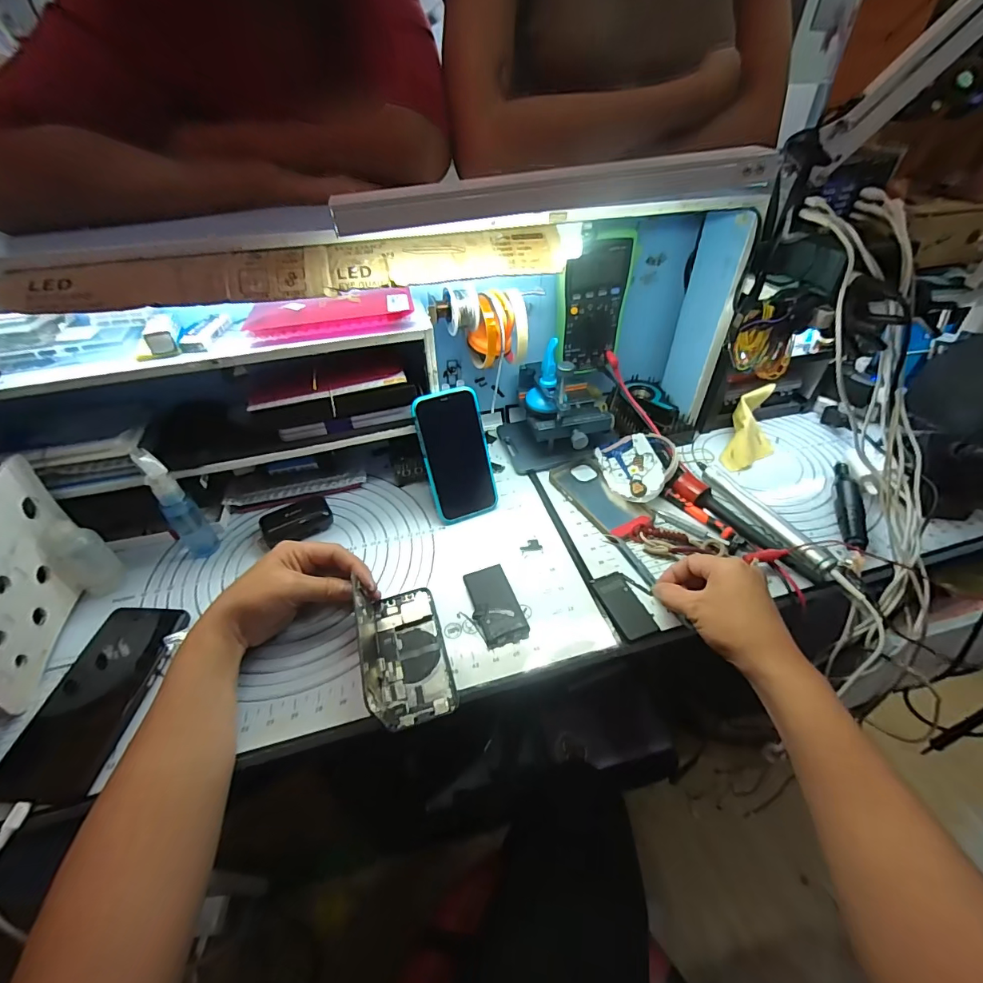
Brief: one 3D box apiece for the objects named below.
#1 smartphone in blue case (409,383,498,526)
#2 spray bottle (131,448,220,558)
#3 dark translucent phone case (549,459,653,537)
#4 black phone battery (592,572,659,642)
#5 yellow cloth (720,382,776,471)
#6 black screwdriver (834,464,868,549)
[{"bbox_3d":[-0.039,-0.041,0.524,0.076,0.148,0.006,-17,17,-15],"label":"smartphone in blue case"},{"bbox_3d":[-0.325,0.013,0.468,0.033,0.125,0.029,33,53,31],"label":"spray bottle"},{"bbox_3d":[0.133,0.006,0.563,0.068,0.014,0.138,-22,47,-21],"label":"dark translucent phone case"},{"bbox_3d":[0.134,0.114,0.456,0.036,0.005,0.072,-14,44,-13],"label":"black phone battery"},{"bbox_3d":[0.362,-0.082,0.627,0.059,0.044,0.145,20,68,21],"label":"yellow cloth"},{"bbox_3d":[0.416,0.014,0.528,0.025,0.018,0.142,18,46,20],"label":"black screwdriver"}]

